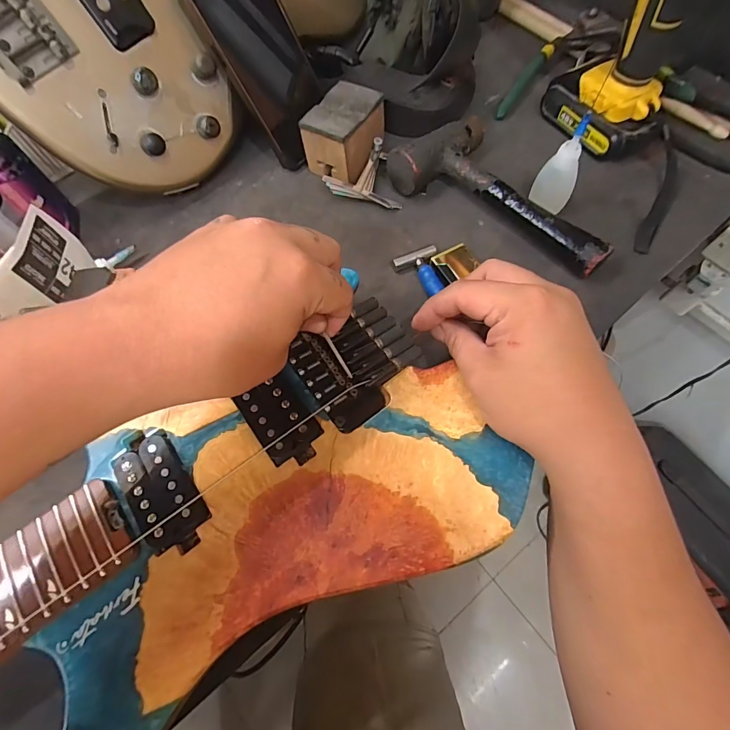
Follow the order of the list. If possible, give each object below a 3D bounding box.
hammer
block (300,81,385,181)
[{"bbox_3d":[0.131,-0.161,0.359,0.205,0.035,0.100,38,73,17],"label":"hammer"},{"bbox_3d":[-0.020,-0.227,0.386,0.058,0.050,0.074,28,71,14],"label":"block"}]

